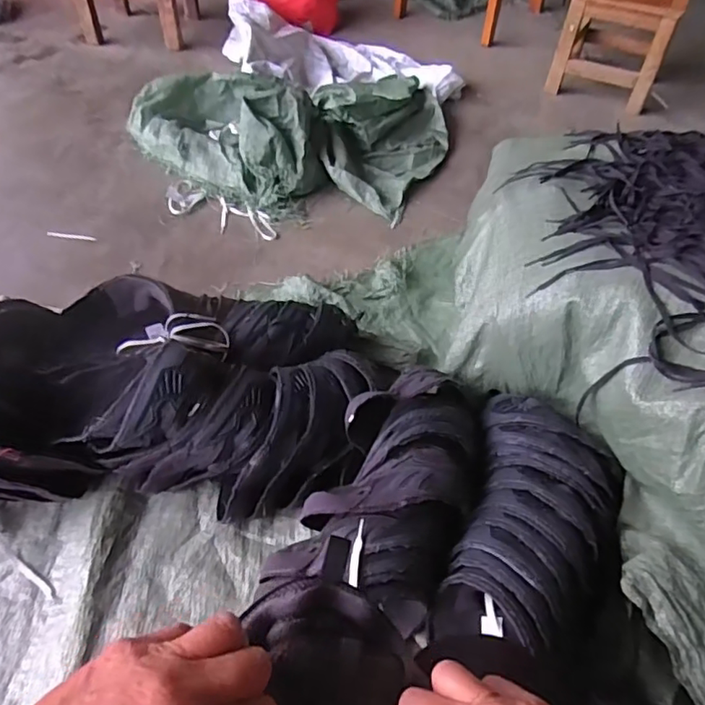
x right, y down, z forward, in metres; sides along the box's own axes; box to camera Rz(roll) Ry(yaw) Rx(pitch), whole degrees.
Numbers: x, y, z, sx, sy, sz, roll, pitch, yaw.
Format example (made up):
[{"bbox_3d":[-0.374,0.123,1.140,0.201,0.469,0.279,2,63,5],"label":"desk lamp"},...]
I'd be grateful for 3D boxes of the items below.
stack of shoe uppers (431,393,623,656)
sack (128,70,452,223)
[{"bbox_3d":[0.239,0.210,0.721,0.193,0.102,0.351,16,52,12],"label":"stack of shoe uppers"},{"bbox_3d":[-0.137,-0.620,1.433,0.728,0.172,0.654,21,53,16],"label":"sack"}]

